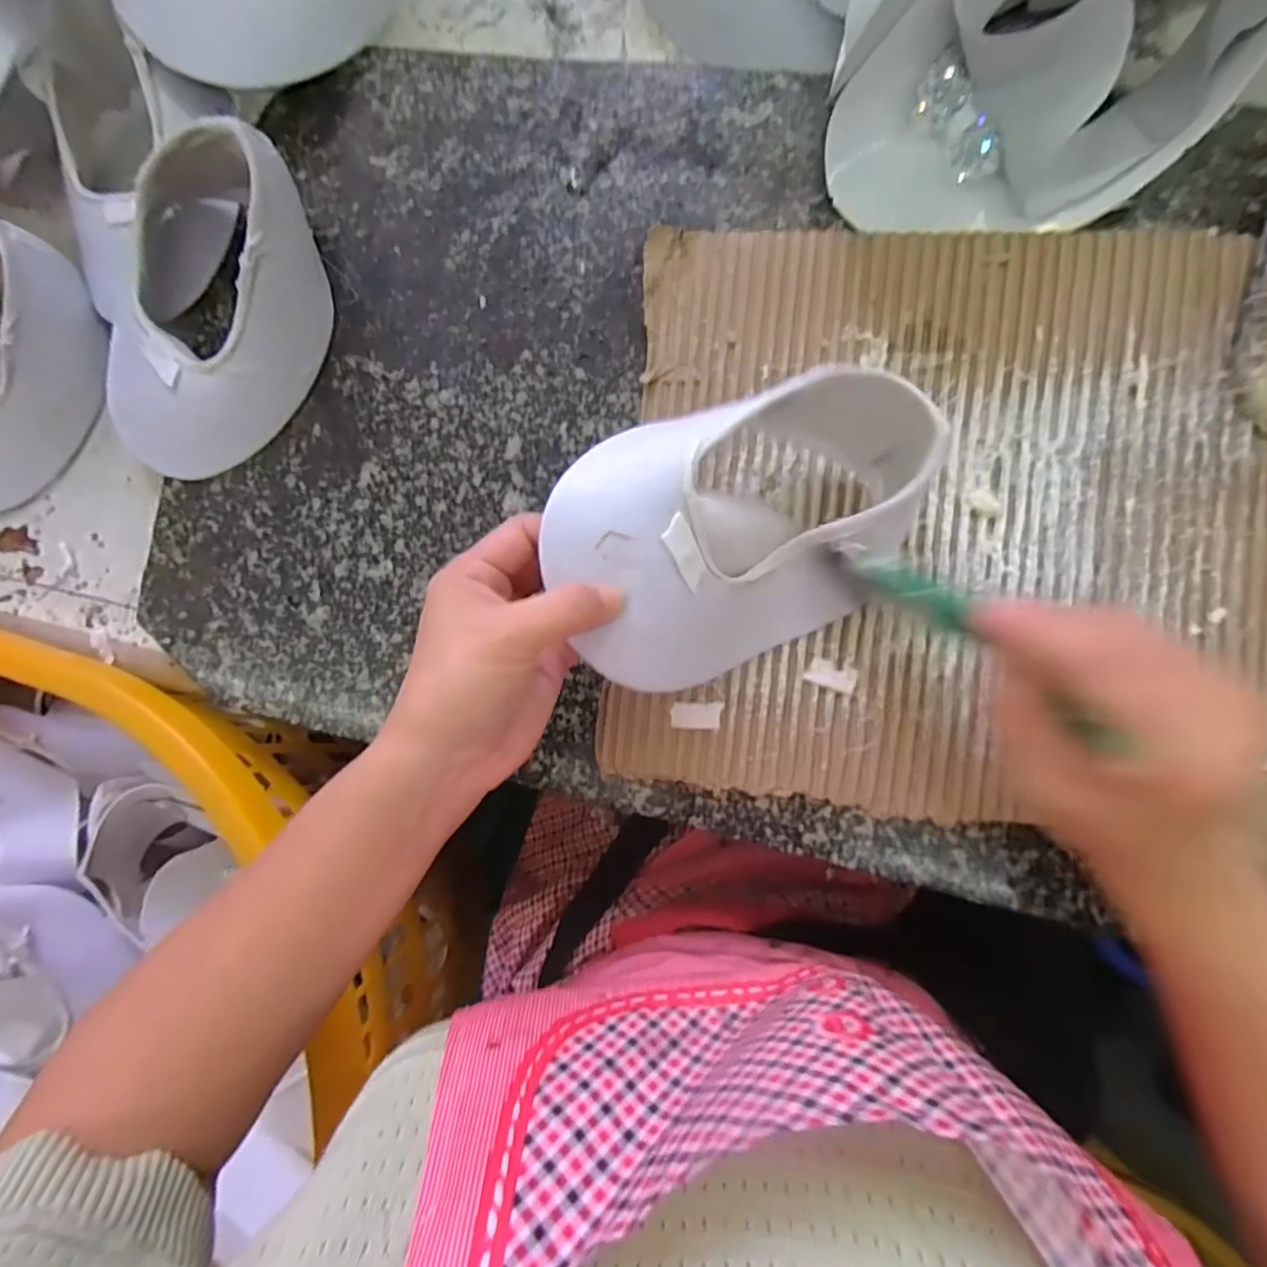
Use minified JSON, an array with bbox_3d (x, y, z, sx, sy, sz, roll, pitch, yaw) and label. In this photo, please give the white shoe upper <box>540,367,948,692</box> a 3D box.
[{"bbox_3d":[0.048,-0.044,0.259,0.155,0.057,0.100,-22,85,7],"label":"white shoe upper"}]

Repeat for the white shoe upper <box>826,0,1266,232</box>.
[{"bbox_3d":[0.180,-0.240,0.259,0.171,0.061,0.107,-24,85,7],"label":"white shoe upper"}]

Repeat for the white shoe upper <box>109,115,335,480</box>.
[{"bbox_3d":[-0.233,-0.170,0.323,0.119,0.058,0.176,43,94,8],"label":"white shoe upper"}]

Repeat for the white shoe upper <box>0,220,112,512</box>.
[{"bbox_3d":[-0.385,-0.154,0.367,0.110,0.052,0.162,16,90,9],"label":"white shoe upper"}]

